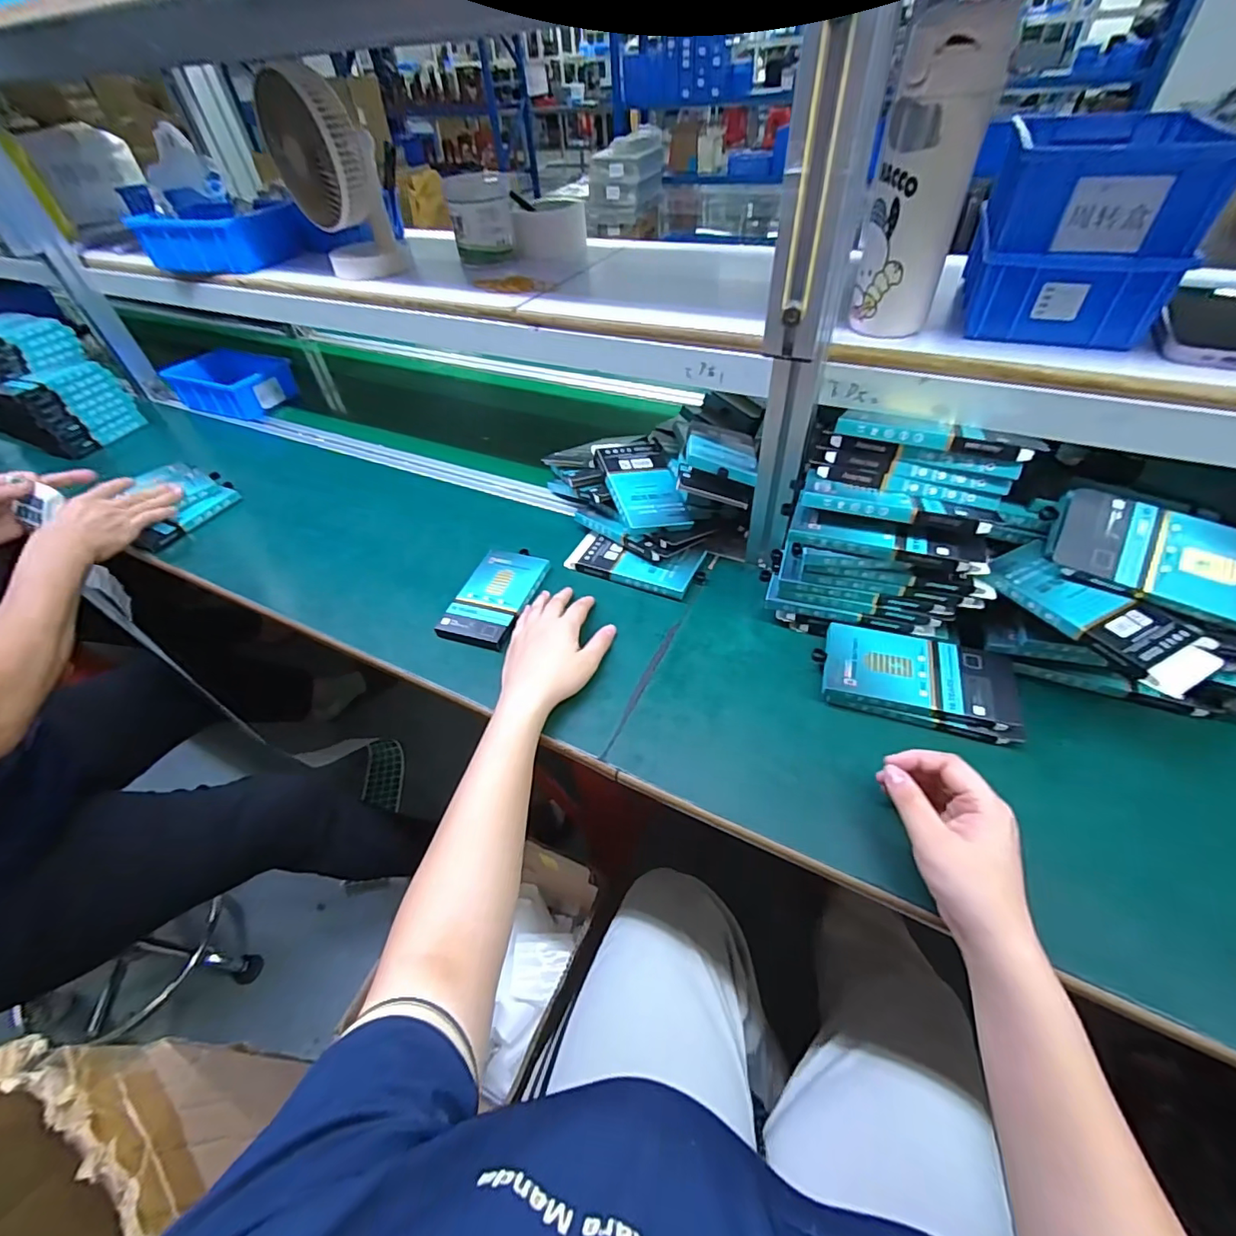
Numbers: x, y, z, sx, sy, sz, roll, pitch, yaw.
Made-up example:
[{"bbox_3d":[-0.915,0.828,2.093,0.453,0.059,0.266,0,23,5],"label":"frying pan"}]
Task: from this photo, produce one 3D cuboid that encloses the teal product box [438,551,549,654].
[{"bbox_3d":[-0.137,-0.027,0.600,0.078,0.017,0.135,11,48,14],"label":"teal product box"}]

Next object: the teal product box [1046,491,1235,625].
[{"bbox_3d":[0.446,-0.049,0.434,0.153,0.022,0.082,20,78,14],"label":"teal product box"}]

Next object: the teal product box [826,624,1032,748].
[{"bbox_3d":[0.273,0.056,0.486,0.159,0.025,0.081,12,49,15],"label":"teal product box"}]

